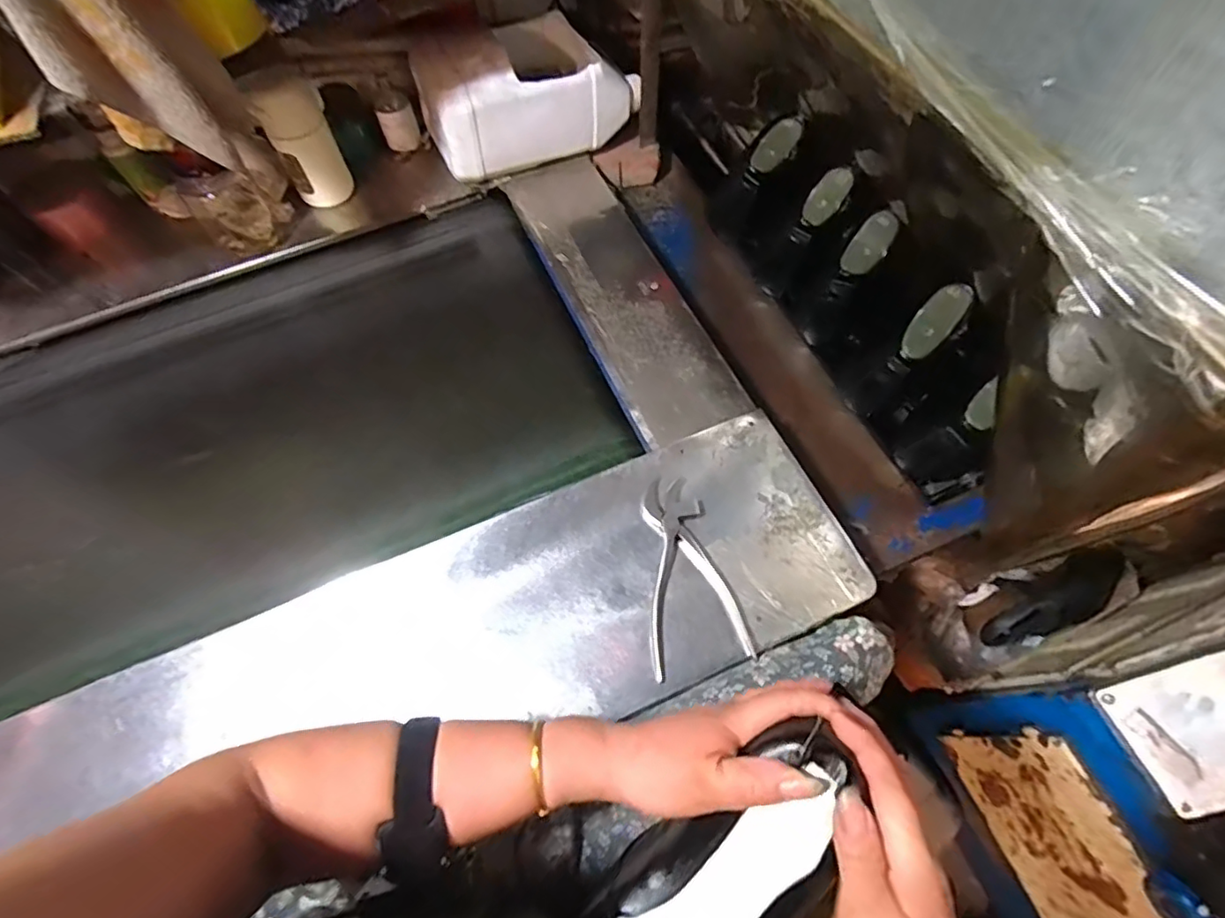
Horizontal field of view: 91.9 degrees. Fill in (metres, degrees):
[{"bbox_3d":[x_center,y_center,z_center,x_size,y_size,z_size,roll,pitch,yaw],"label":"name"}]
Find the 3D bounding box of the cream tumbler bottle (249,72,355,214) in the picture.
[{"bbox_3d":[-0.398,-0.414,0.769,0.078,0.148,0.076,-23,66,-9],"label":"cream tumbler bottle"}]

